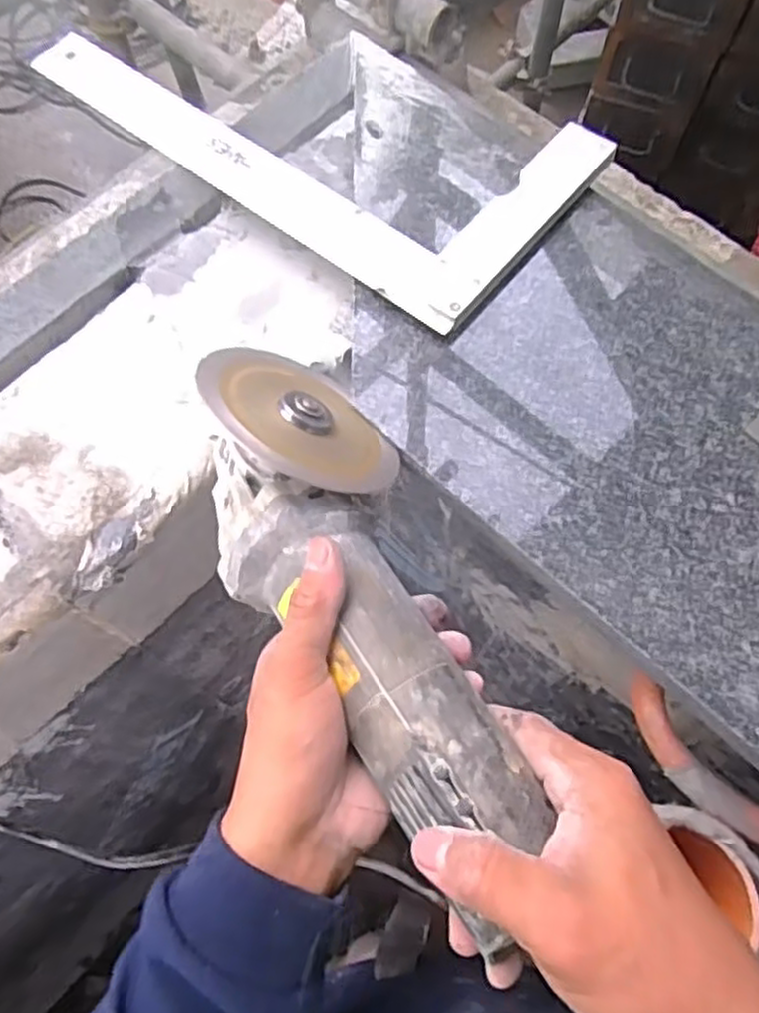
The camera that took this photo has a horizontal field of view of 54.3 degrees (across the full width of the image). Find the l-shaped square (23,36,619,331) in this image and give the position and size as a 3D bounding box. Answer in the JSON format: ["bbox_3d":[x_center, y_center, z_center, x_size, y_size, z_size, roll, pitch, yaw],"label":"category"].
[{"bbox_3d":[-0.048,-0.252,0.471,0.350,0.013,0.159,36,76,17],"label":"l-shaped square"}]

